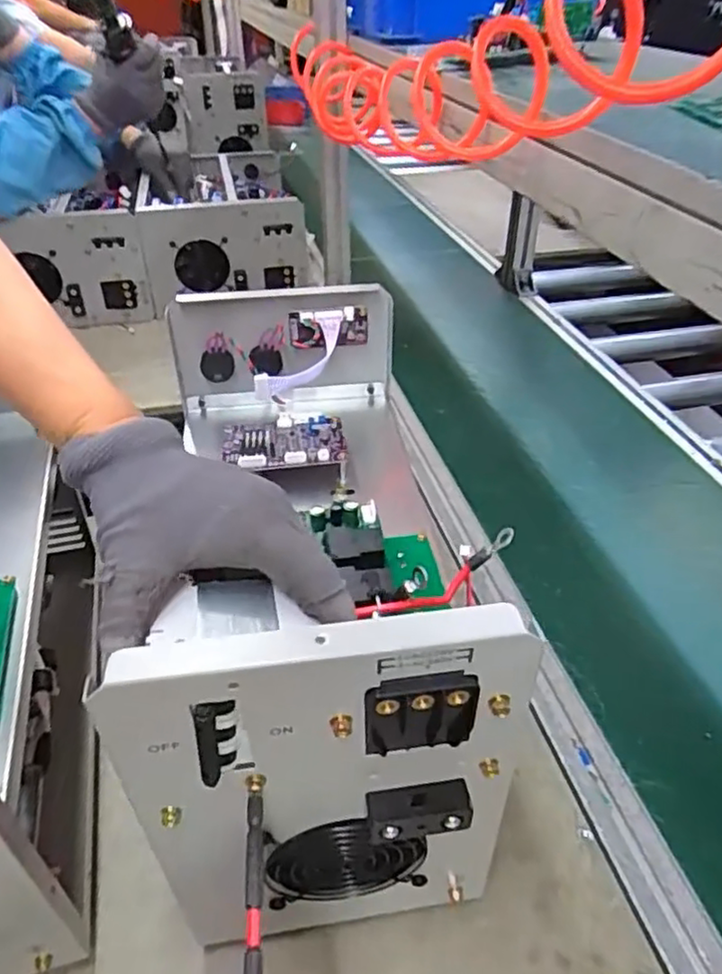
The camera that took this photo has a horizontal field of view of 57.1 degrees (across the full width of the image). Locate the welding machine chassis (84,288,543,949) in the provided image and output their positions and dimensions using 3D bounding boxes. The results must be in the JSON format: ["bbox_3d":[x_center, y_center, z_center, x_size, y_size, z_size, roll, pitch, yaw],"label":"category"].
[{"bbox_3d":[-0.037,0.049,0.463,0.183,0.242,0.380,-2,38,-3],"label":"welding machine chassis"}]

